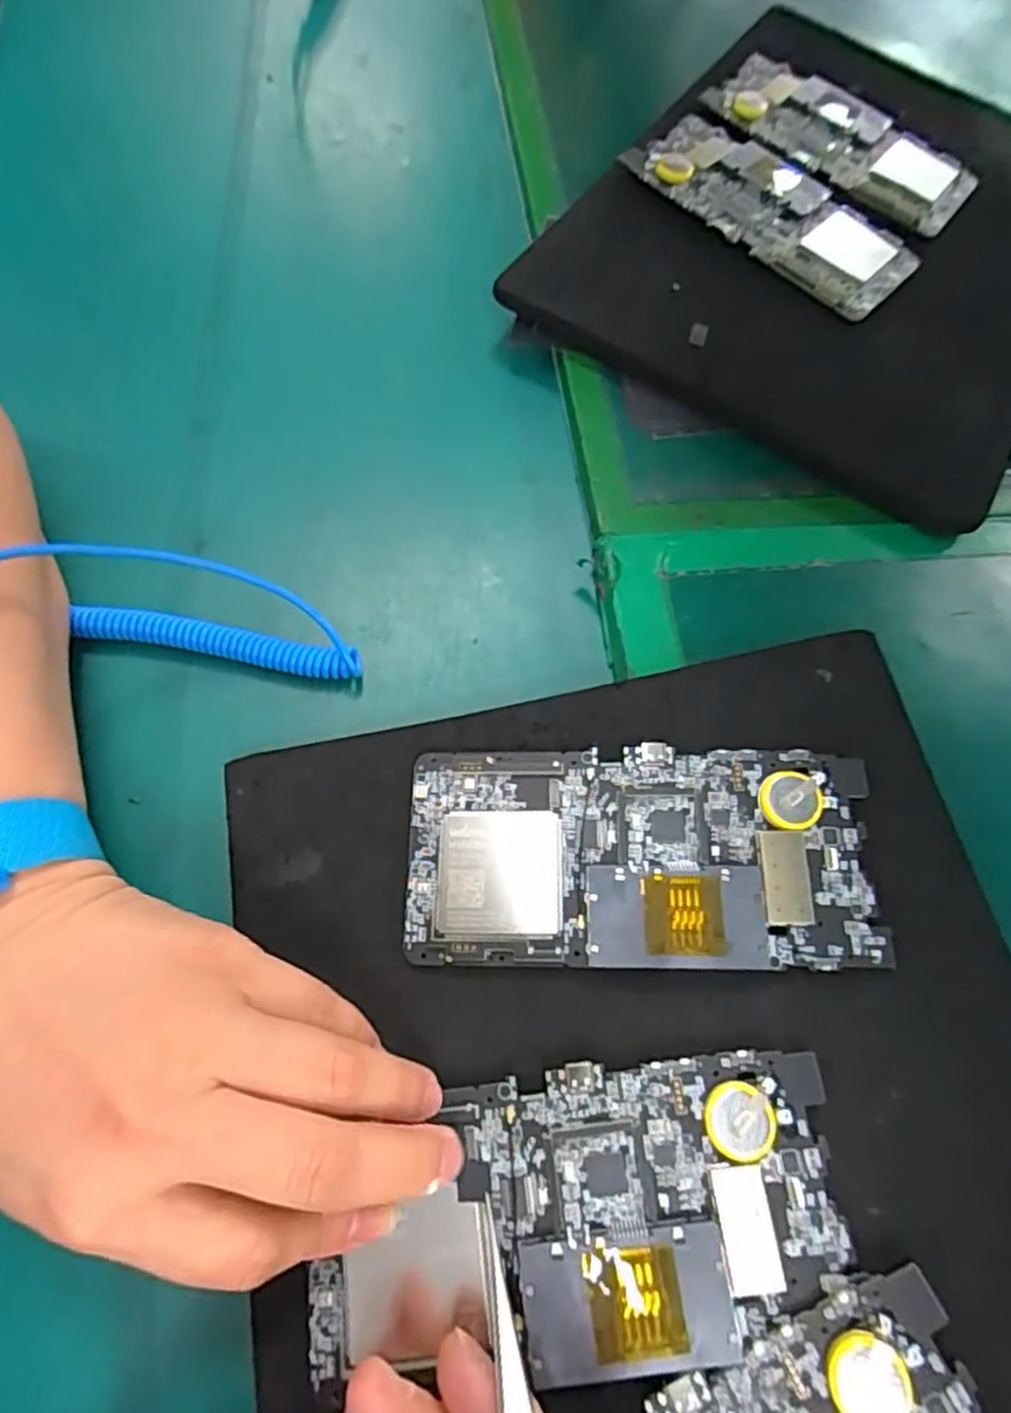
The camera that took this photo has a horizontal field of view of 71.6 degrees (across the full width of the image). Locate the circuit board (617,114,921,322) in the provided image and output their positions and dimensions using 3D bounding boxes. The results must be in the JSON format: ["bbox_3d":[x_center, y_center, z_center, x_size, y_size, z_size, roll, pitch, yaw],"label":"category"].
[{"bbox_3d":[0.138,-0.257,0.360,0.150,0.011,0.068,42,69,11],"label":"circuit board"}]

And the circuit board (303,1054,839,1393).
[{"bbox_3d":[0.020,0.148,0.206,0.148,0.012,0.073,-6,67,2],"label":"circuit board"}]

